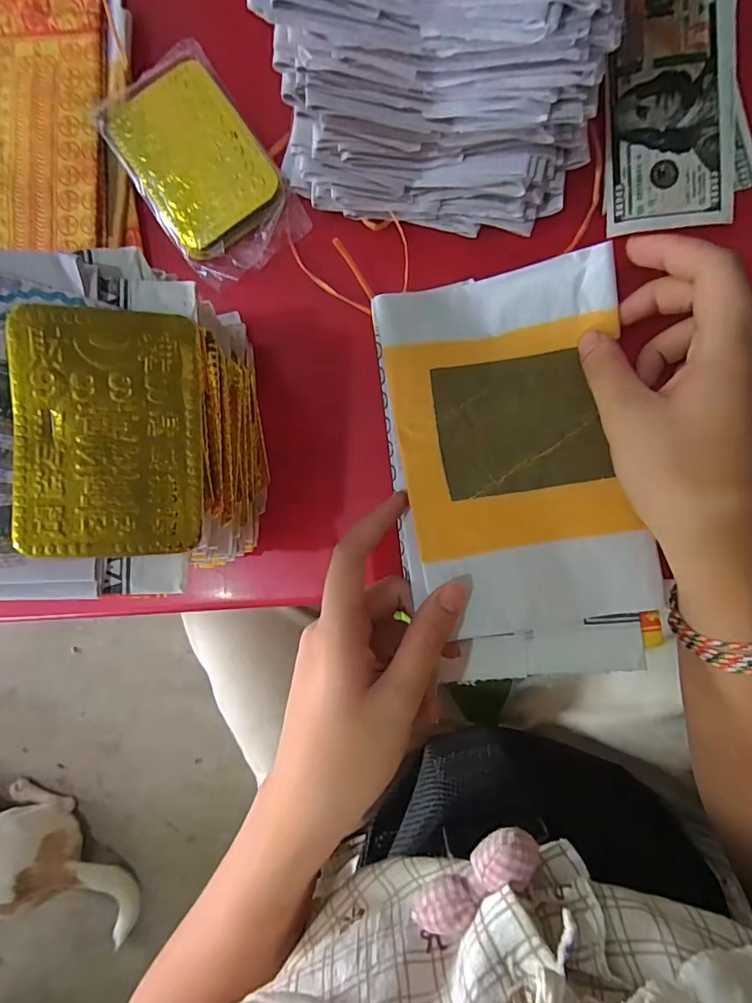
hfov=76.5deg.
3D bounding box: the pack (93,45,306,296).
[{"bbox_3d":[-0.102,-0.196,0.280,0.075,0.012,0.128,-34,85,5],"label":"pack"}]

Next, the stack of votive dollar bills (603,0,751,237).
[{"bbox_3d":[0.158,-0.223,0.250,0.076,0.012,0.157,-3,88,7],"label":"stack of votive dollar bills"}]

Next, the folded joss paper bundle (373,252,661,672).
[{"bbox_3d":[0.074,-0.013,0.252,0.120,0.023,0.212,-10,89,5],"label":"folded joss paper bundle"}]

